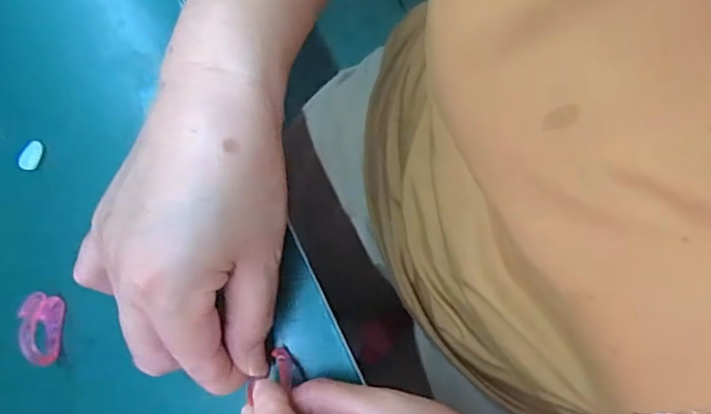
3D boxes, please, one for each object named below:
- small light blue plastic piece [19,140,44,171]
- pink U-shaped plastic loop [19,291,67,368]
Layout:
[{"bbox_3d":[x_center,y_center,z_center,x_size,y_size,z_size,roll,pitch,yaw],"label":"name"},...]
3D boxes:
[{"bbox_3d":[-0.177,-0.028,0.315,0.008,0.005,0.017,21,78,3],"label":"small light blue plastic piece"},{"bbox_3d":[-0.159,0.061,0.290,0.015,0.014,0.035,-6,80,-1],"label":"pink U-shaped plastic loop"}]

